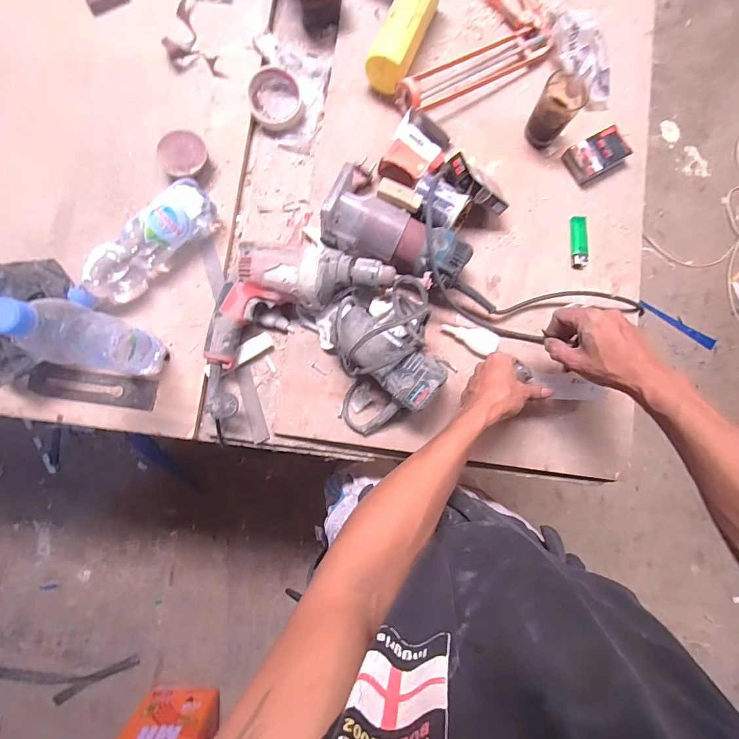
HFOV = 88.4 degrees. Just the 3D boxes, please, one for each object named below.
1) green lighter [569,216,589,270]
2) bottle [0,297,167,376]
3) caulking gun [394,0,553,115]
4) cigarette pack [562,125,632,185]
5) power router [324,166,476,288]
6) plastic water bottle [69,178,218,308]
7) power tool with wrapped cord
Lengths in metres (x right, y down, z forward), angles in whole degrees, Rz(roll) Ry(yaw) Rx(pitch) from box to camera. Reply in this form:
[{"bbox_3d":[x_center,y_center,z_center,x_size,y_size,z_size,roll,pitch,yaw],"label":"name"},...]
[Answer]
[{"bbox_3d":[0.336,-0.203,0.608,0.026,0.009,0.085,0,85,-3],"label":"green lighter"},{"bbox_3d":[-0.326,-0.032,0.449,0.060,0.230,0.065,11,84,-2],"label":"bottle"},{"bbox_3d":[0.160,-0.535,0.617,0.306,0.046,0.156,-31,87,-6],"label":"caulking gun"},{"bbox_3d":[0.372,-0.349,0.618,0.100,0.025,0.061,-29,86,-6],"label":"cigarette pack"},{"bbox_3d":[0.040,-0.188,0.550,0.215,0.090,0.096,24,82,0],"label":"power router"},{"bbox_3d":[-0.328,-0.181,0.548,0.069,0.063,0.234,43,84,1],"label":"plastic water bottle"},{"bbox_3d":[0.021,-0.019,0.525,0.153,0.103,0.187,-18,86,-5],"label":"power tool with wrapped cord"}]

